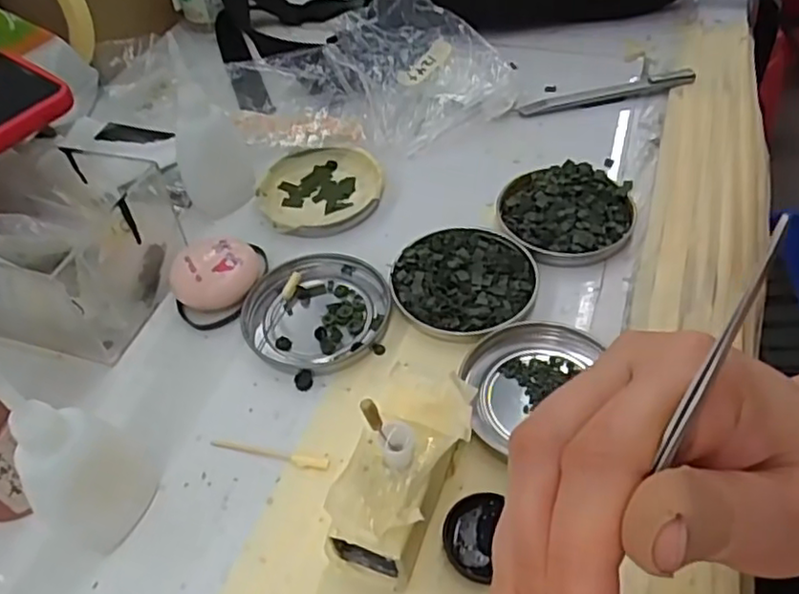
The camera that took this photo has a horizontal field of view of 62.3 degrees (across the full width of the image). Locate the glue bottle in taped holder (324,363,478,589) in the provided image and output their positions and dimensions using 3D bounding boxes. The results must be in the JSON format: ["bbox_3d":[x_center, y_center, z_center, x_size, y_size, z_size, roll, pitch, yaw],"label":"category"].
[{"bbox_3d":[0.002,0.065,0.270,0.039,0.061,0.085,15,52,18],"label":"glue bottle in taped holder"}]

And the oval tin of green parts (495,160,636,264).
[{"bbox_3d":[0.099,-0.051,0.393,0.078,0.013,0.076,5,49,10],"label":"oval tin of green parts"}]

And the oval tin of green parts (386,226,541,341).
[{"bbox_3d":[0.036,-0.010,0.364,0.074,0.013,0.077,24,55,23],"label":"oval tin of green parts"}]

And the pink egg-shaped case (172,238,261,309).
[{"bbox_3d":[-0.103,-0.012,0.373,0.047,0.023,0.037,-16,49,-9],"label":"pink egg-shaped case"}]

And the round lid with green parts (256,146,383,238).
[{"bbox_3d":[-0.051,-0.067,0.427,0.078,0.015,0.073,-3,49,3],"label":"round lid with green parts"}]

